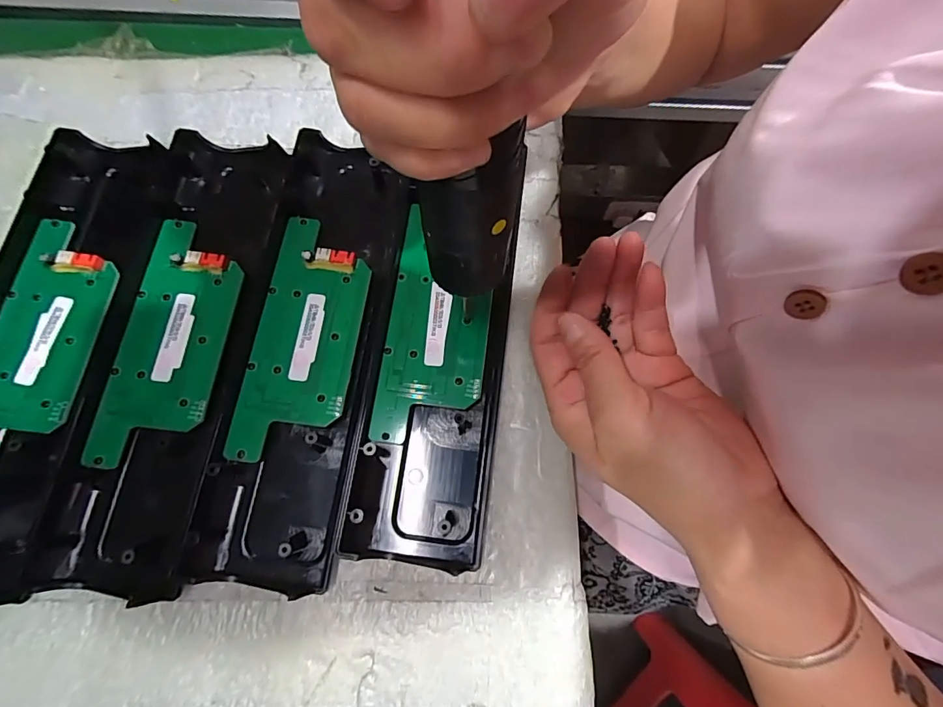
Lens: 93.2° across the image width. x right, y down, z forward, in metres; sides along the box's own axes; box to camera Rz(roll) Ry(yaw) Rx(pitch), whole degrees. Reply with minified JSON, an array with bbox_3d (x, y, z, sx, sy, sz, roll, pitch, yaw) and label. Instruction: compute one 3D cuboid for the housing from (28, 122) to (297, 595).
[{"bbox_3d":[-0.159,-0.011,0.239,0.073,0.018,0.249,4,74,1],"label":"housing"}]

